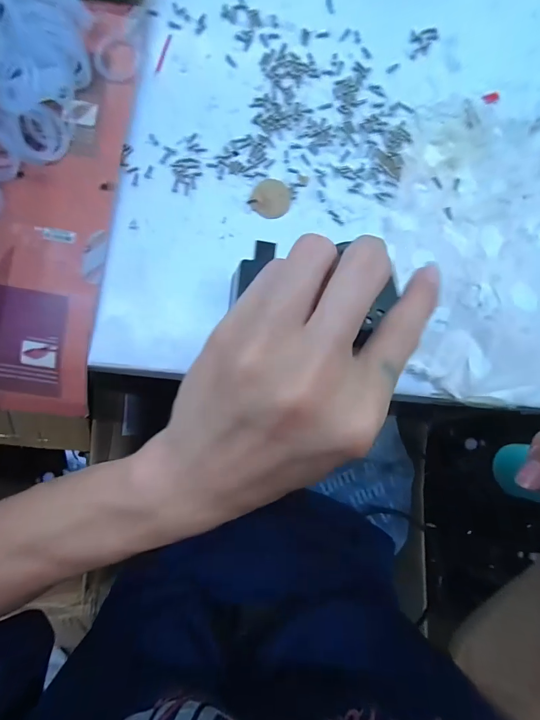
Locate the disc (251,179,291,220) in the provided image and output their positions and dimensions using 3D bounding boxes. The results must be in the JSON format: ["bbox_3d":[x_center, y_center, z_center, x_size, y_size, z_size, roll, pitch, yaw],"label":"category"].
[{"bbox_3d":[0.001,-0.120,0.260,0.027,0.004,0.028,0,88,-1],"label":"disc"}]

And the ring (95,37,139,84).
[{"bbox_3d":[-0.111,-0.217,0.254,0.028,0.005,0.032,4,88,-1],"label":"ring"}]

